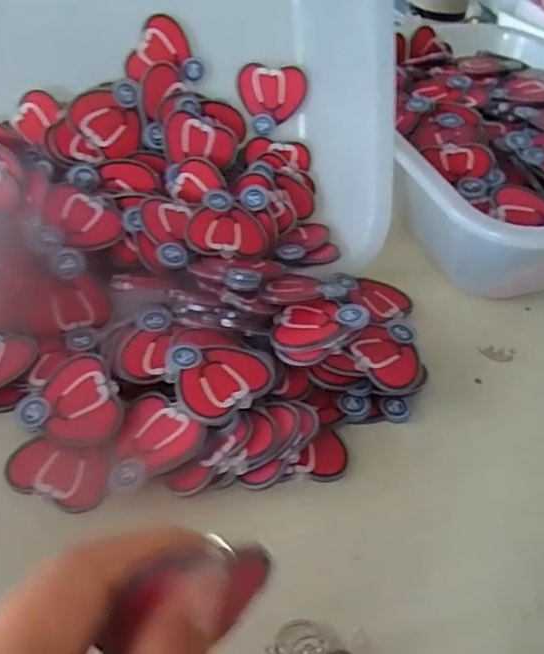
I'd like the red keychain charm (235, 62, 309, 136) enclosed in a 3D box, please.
[{"bbox_3d":[0.002,-0.169,0.445,0.047,0.048,0.004,-23,20,1],"label":"red keychain charm"}]

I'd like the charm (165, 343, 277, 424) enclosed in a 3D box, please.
[{"bbox_3d":[-0.025,0.026,0.324,0.052,0.006,0.050,-11,47,-16],"label":"charm"}]

